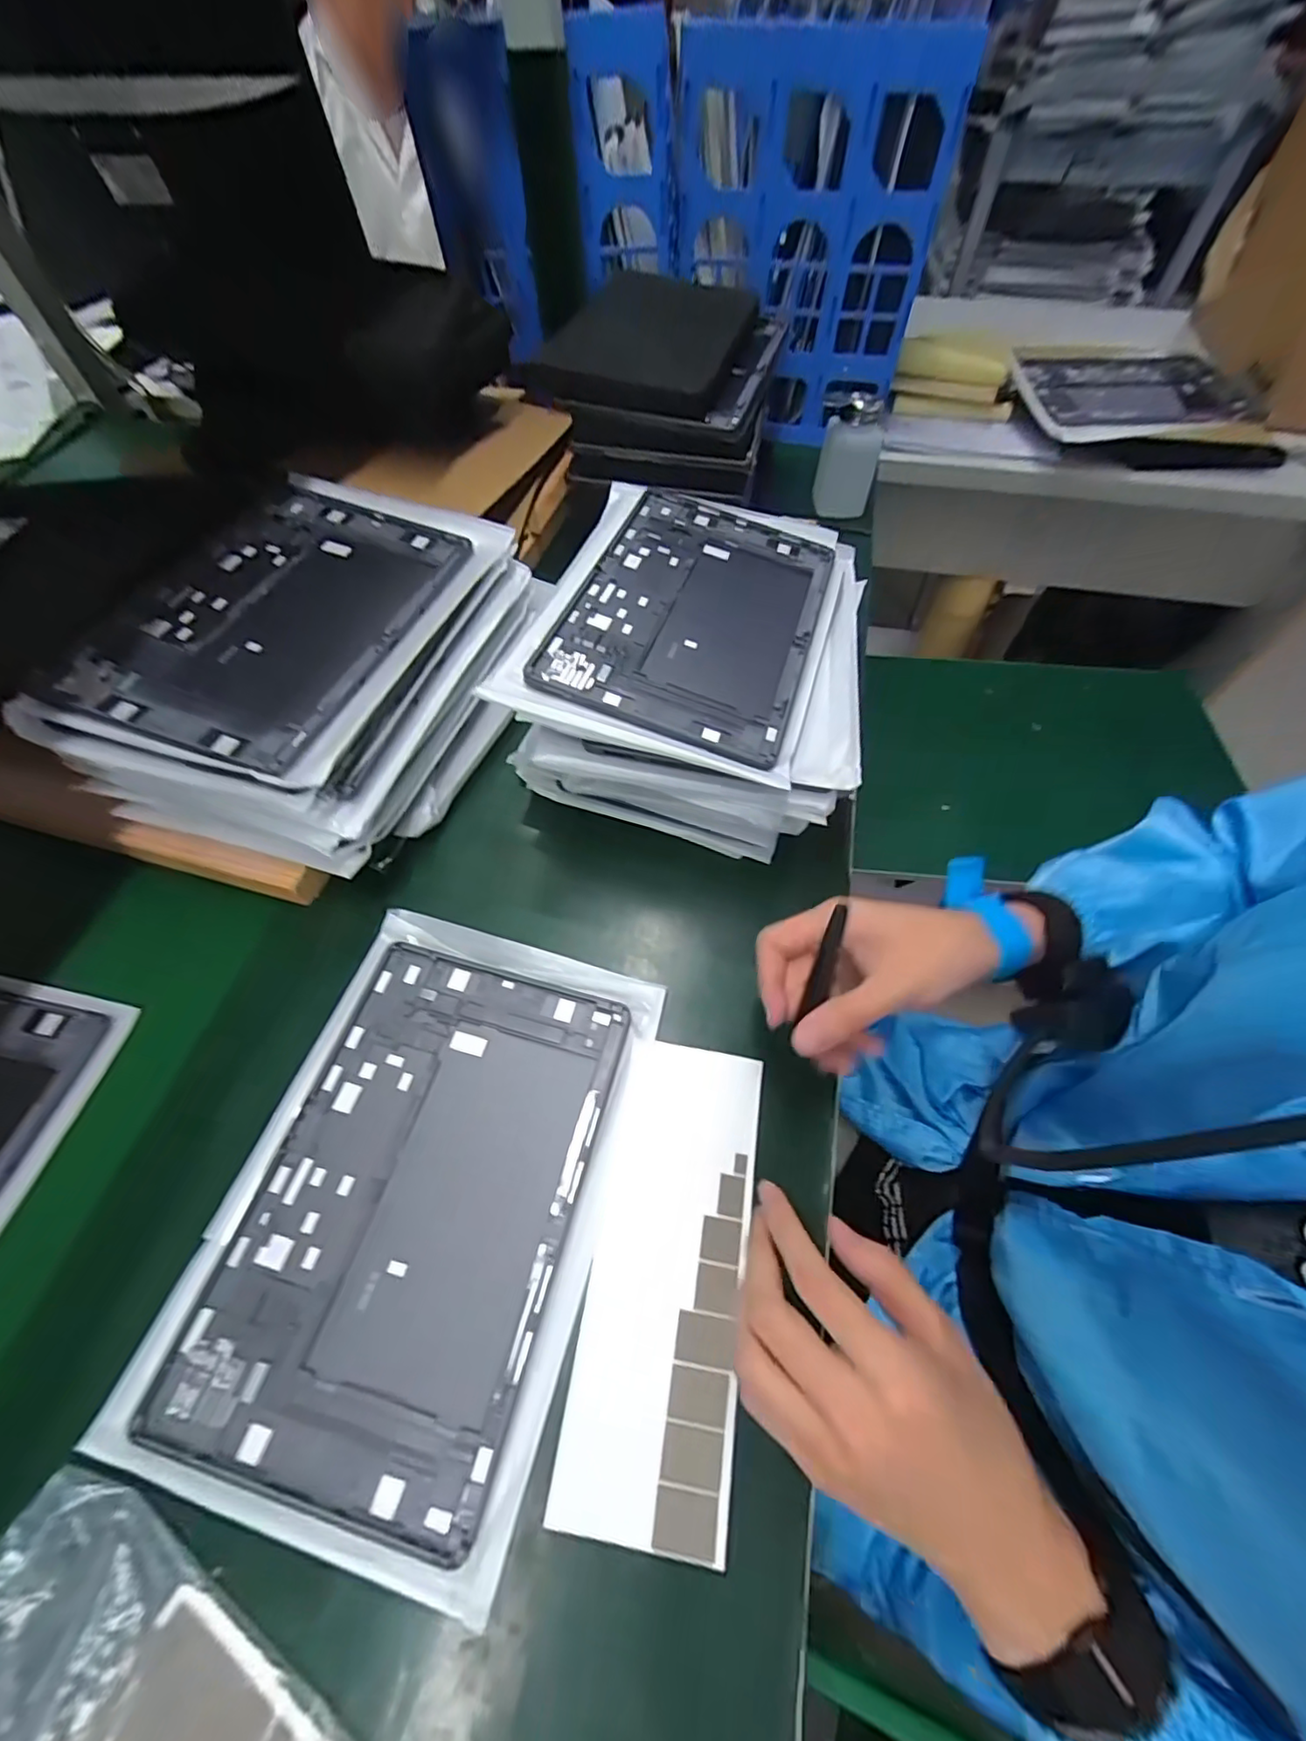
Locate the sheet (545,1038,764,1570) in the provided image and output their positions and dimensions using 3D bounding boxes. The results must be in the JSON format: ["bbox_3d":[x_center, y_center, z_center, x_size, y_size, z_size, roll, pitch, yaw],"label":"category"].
[{"bbox_3d":[0.010,0.204,0.317,0.079,0.006,0.216,10,59,3],"label":"sheet"}]

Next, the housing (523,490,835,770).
[{"bbox_3d":[0.034,-0.191,0.437,0.167,0.007,0.261,20,59,2],"label":"housing"}]

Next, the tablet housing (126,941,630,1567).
[{"bbox_3d":[-0.128,0.174,0.327,0.165,0.008,0.253,13,60,8],"label":"tablet housing"}]

